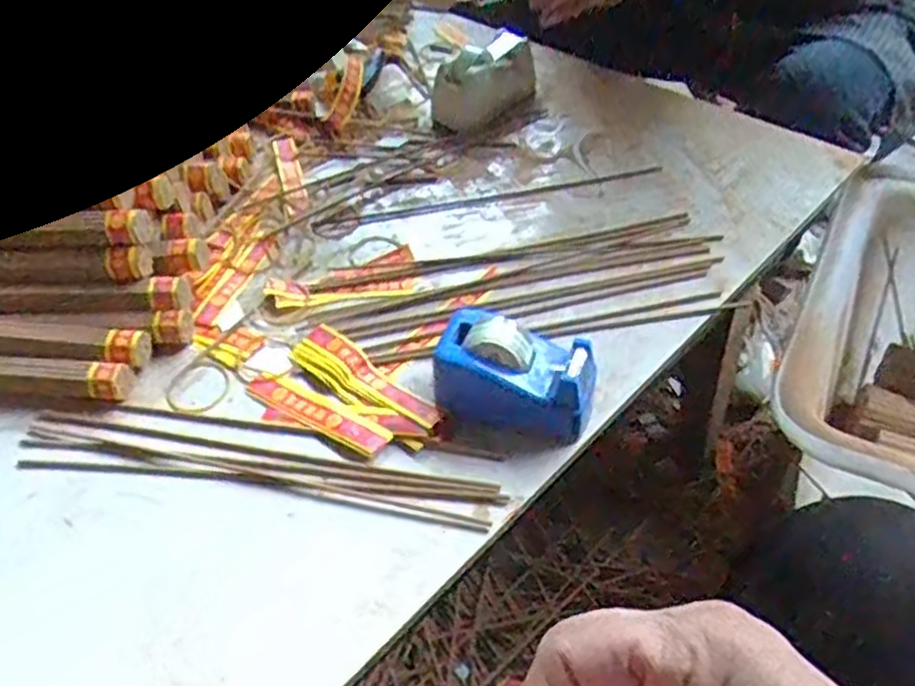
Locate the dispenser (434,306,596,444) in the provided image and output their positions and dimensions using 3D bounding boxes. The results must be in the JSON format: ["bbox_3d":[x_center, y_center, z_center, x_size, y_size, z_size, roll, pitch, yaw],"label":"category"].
[{"bbox_3d":[0.033,0.023,0.478,0.105,0.055,0.066,18,51,20],"label":"dispenser"}]

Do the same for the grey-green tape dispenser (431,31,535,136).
[{"bbox_3d":[0.027,-0.262,0.751,0.065,0.059,0.117,29,56,28],"label":"grey-green tape dispenser"}]

